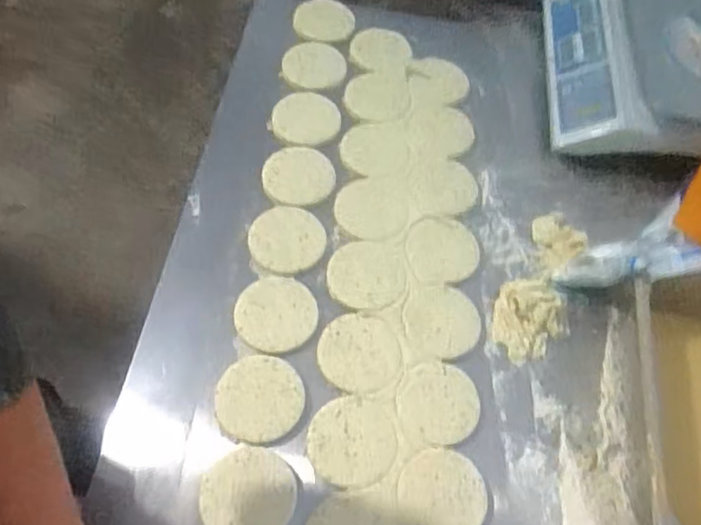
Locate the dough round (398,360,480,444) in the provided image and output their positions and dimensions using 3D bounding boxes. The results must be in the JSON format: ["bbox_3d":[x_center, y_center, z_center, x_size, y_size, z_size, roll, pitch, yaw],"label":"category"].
[{"bbox_3d":[0.101,0.161,0.695,0.088,0.005,0.095,3,60,-6],"label":"dough round"}]

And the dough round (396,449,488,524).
[{"bbox_3d":[0.096,0.245,0.636,0.088,0.012,0.088,3,60,-6],"label":"dough round"}]

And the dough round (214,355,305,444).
[{"bbox_3d":[-0.102,0.154,0.684,0.096,0.016,0.094,1,61,-3],"label":"dough round"}]

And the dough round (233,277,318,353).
[{"bbox_3d":[-0.091,0.063,0.735,0.097,0.012,0.092,3,60,-6],"label":"dough round"}]

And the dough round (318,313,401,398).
[{"bbox_3d":[0.012,0.107,0.712,0.095,0.008,0.094,3,60,-6],"label":"dough round"}]

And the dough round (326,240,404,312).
[{"bbox_3d":[0.020,0.015,0.761,0.094,0.012,0.092,1,61,-3],"label":"dough round"}]

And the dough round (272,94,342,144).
[{"bbox_3d":[-0.060,-0.213,0.885,0.086,0.027,0.095,24,60,6],"label":"dough round"}]

